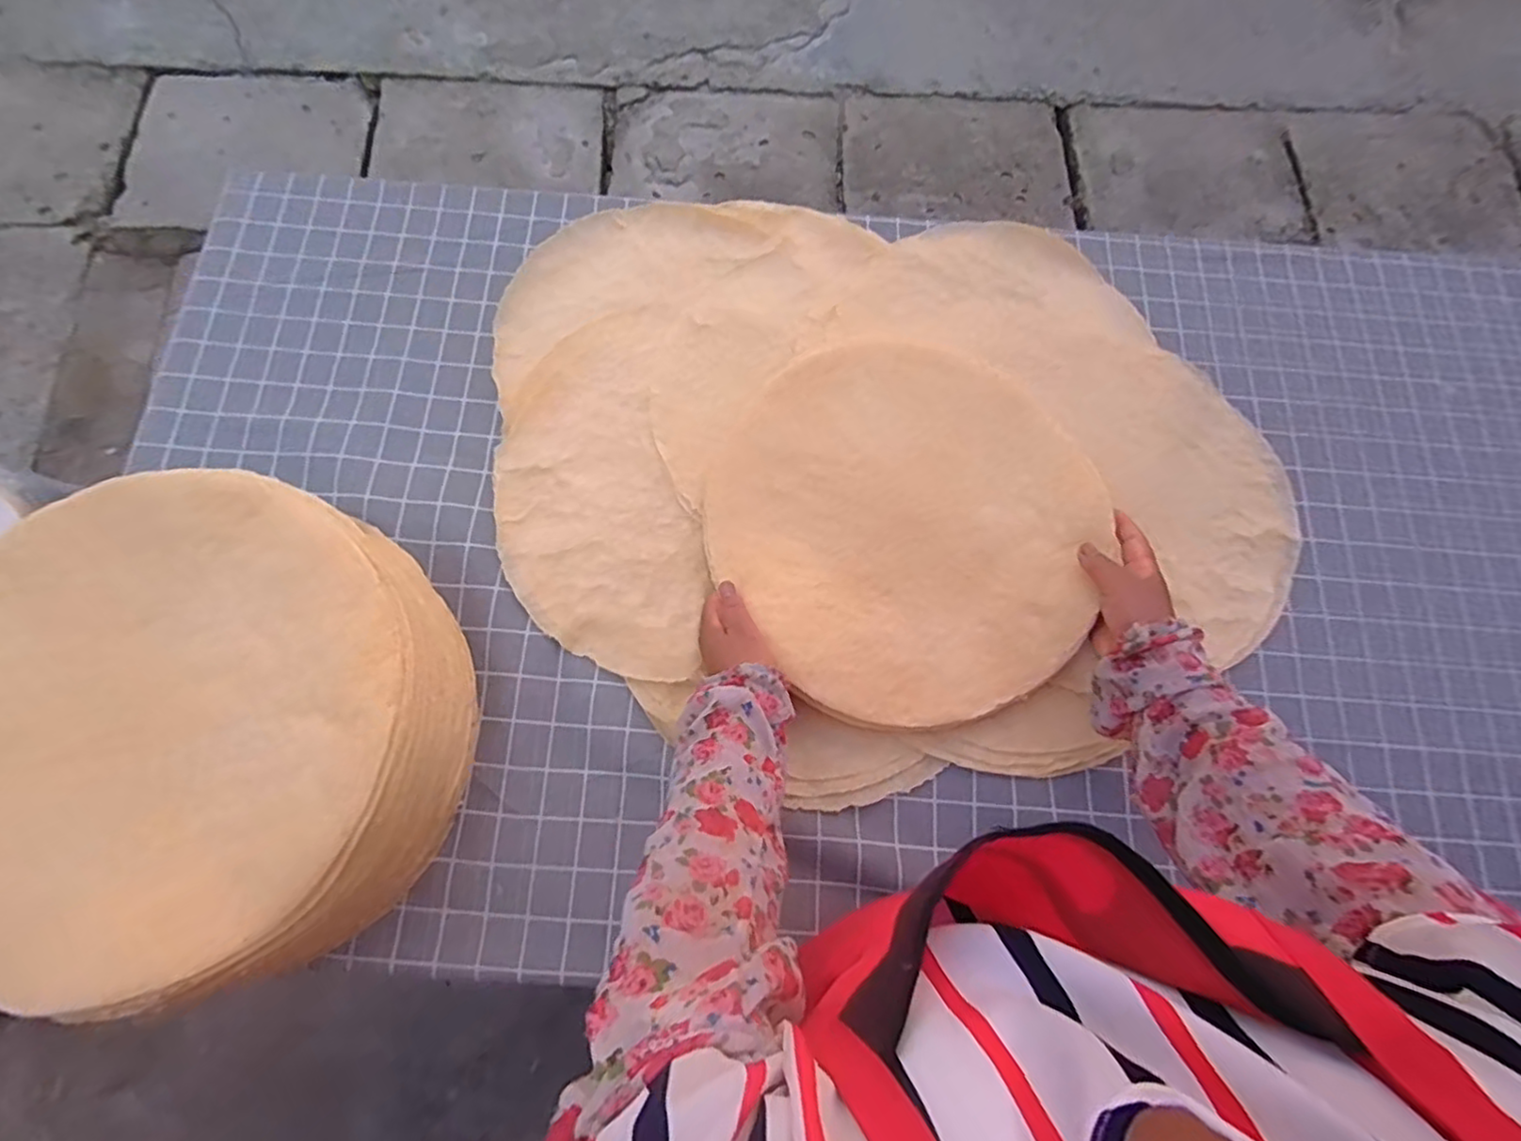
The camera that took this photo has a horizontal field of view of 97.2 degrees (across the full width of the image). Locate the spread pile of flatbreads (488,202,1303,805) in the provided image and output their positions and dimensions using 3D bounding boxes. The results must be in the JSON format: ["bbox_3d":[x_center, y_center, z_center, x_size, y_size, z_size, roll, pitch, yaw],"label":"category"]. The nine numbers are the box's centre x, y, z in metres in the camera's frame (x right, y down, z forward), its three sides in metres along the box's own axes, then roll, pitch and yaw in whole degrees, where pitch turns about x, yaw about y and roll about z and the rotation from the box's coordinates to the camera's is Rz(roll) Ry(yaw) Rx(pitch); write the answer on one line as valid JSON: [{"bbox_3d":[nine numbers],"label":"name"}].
[{"bbox_3d":[0.127,-0.114,0.656,0.749,0.058,0.602,-6,75,-3],"label":"spread pile of flatbreads"}]

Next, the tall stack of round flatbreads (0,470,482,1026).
[{"bbox_3d":[-0.437,0.117,0.533,0.371,0.138,0.361,10,75,1],"label":"tall stack of round flatbreads"}]

